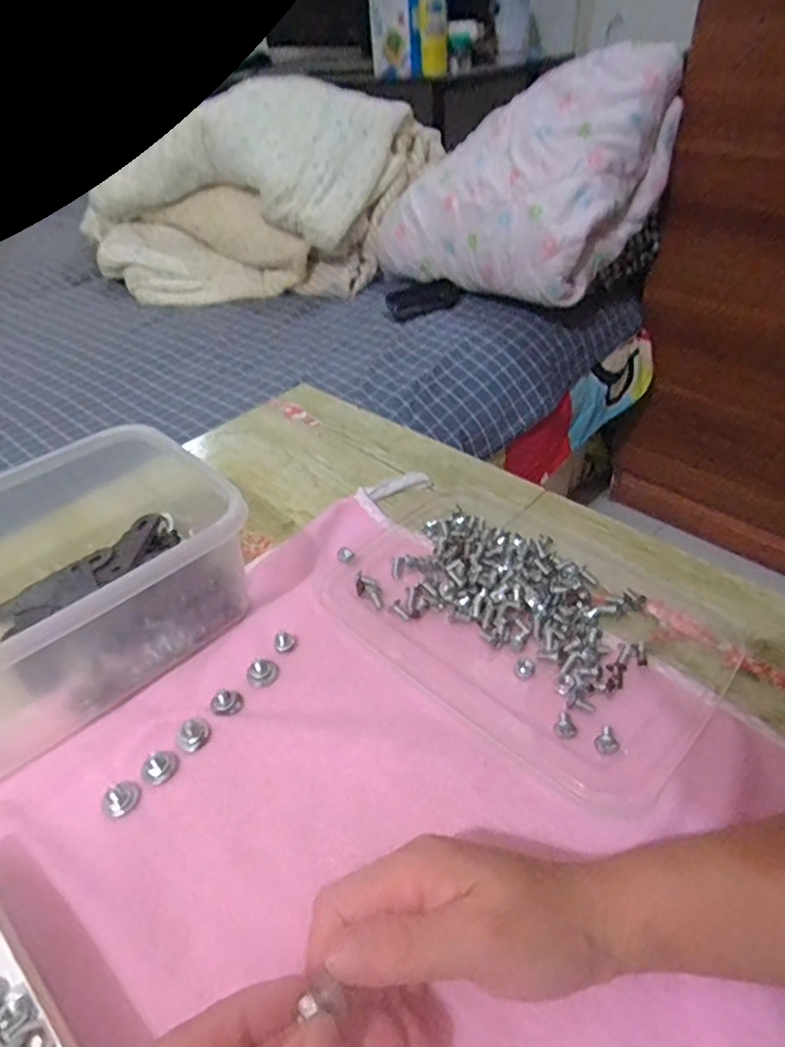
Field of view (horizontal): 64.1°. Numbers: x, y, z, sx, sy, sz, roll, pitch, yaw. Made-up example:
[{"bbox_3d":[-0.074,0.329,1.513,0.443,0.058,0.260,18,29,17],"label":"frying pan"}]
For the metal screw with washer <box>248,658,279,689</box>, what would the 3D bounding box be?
[{"bbox_3d":[-0.076,0.087,0.370,0.018,0.008,0.017,-1,45,1],"label":"metal screw with washer"}]

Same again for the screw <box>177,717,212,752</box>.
[{"bbox_3d":[-0.109,0.115,0.342,0.016,0.007,0.018,32,54,30],"label":"screw"}]

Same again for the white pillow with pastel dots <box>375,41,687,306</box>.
[{"bbox_3d":[0.154,-0.439,0.915,0.134,0.251,0.538,-35,29,-28],"label":"white pillow with pastel dots"}]

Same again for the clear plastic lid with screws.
[{"bbox_3d":[0.084,0.051,0.404,0.236,0.016,0.175,33,55,31],"label":"clear plastic lid with screws"}]

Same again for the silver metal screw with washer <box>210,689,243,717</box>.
[{"bbox_3d":[-0.093,0.101,0.355,0.017,0.007,0.016,-1,45,1],"label":"silver metal screw with washer"}]

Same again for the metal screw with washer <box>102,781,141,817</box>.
[{"bbox_3d":[-0.138,0.139,0.318,0.015,0.007,0.018,33,54,30],"label":"metal screw with washer"}]

